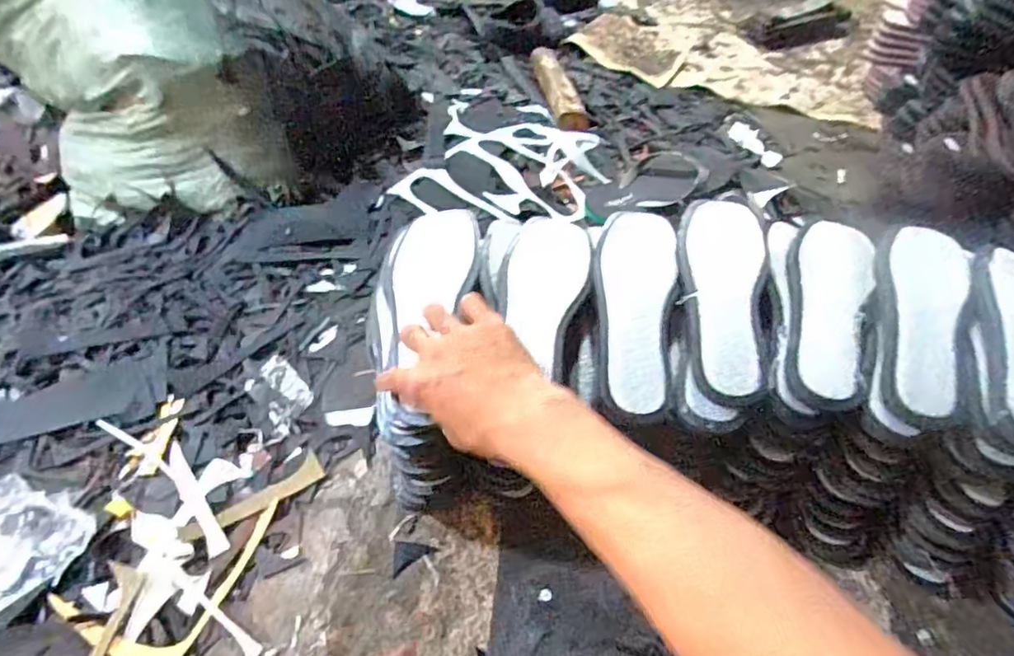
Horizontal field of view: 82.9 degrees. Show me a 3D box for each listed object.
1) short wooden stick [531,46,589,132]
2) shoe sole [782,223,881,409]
[{"bbox_3d":[0.101,-0.475,1.143,0.060,0.054,0.265,-6,51,-9],"label":"short wooden stick"},{"bbox_3d":[0.307,-0.025,0.546,0.074,0.021,0.230,17,52,10],"label":"shoe sole"}]

